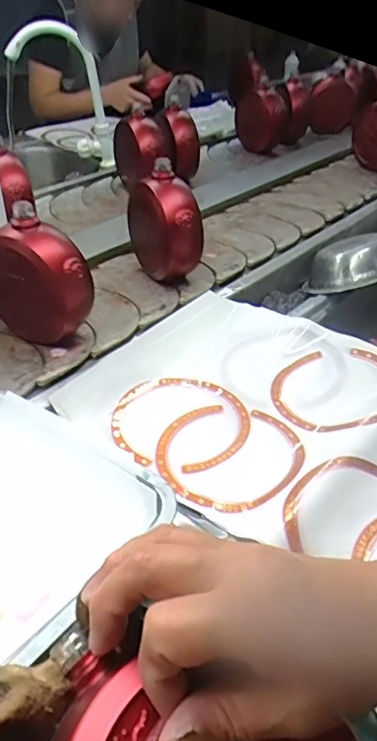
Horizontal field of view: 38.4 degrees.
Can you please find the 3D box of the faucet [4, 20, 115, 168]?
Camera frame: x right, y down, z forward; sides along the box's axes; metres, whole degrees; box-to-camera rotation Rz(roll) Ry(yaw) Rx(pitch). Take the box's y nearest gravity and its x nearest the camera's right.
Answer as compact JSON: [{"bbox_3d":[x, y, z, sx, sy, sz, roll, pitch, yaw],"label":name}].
[{"bbox_3d":[-0.284,-0.625,1.239,0.196,0.293,0.105,-3,37,-4],"label":"faucet"}]

